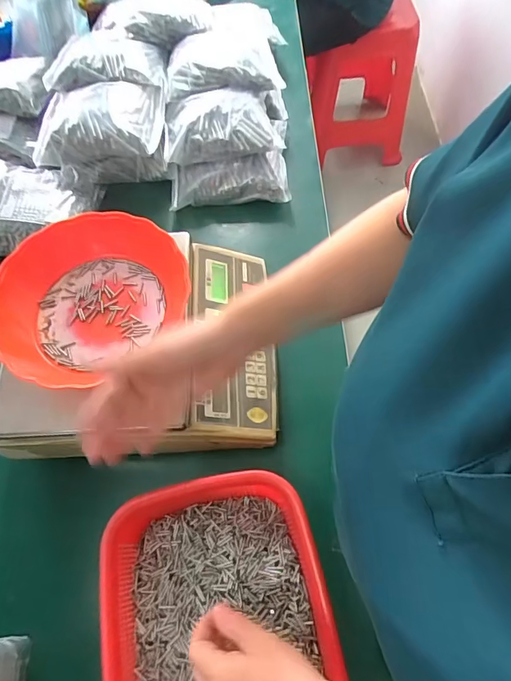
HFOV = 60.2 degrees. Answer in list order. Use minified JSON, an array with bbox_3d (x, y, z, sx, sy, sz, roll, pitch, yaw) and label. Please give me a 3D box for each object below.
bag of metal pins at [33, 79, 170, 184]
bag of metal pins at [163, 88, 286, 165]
[{"bbox_3d":[-0.241,-0.329,0.697,0.203,0.088,0.136,2,64,3],"label":"bag of metal pins"},{"bbox_3d":[-0.054,-0.339,0.679,0.174,0.045,0.130,-7,64,-1],"label":"bag of metal pins"}]

